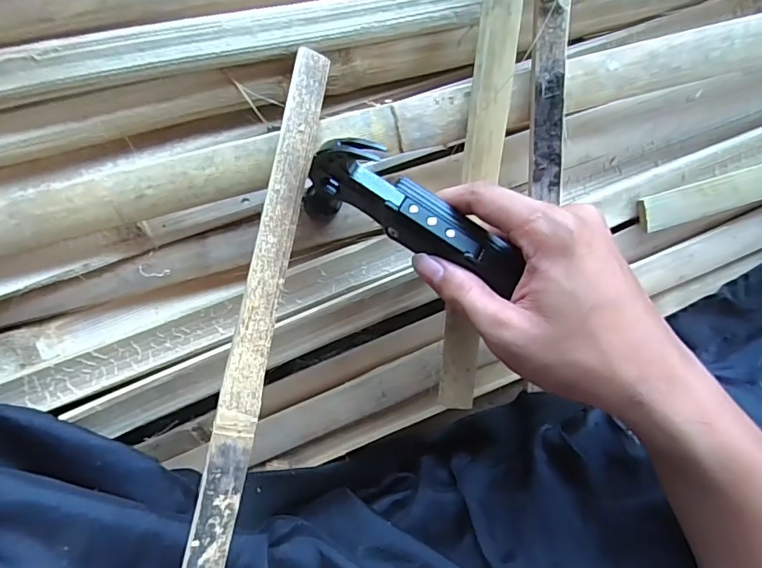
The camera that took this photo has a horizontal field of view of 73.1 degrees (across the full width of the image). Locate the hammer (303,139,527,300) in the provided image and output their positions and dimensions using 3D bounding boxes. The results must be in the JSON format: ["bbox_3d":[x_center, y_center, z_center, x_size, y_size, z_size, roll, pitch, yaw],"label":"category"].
[{"bbox_3d":[0.017,-0.034,0.269,0.119,0.066,0.031,27,85,2],"label":"hammer"}]

